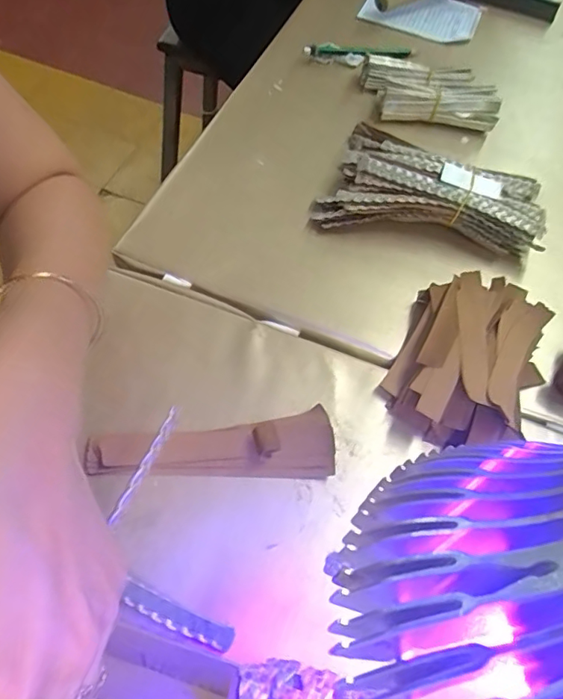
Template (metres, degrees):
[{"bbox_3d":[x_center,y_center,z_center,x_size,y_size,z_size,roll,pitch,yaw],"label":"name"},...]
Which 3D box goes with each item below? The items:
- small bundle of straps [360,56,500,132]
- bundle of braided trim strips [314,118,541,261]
[{"bbox_3d":[0.150,-0.261,0.532,0.136,0.031,0.056,11,61,1],"label":"small bundle of straps"},{"bbox_3d":[0.134,-0.133,0.461,0.189,0.054,0.119,24,62,8],"label":"bundle of braided trim strips"}]

